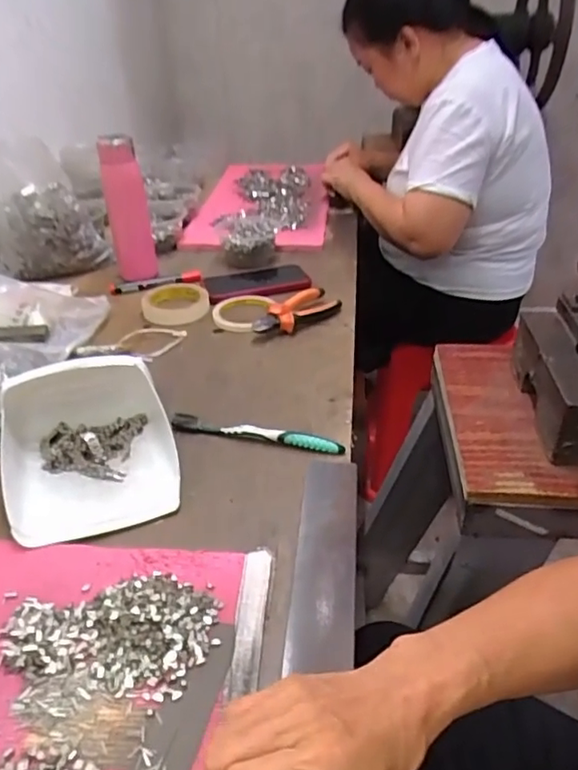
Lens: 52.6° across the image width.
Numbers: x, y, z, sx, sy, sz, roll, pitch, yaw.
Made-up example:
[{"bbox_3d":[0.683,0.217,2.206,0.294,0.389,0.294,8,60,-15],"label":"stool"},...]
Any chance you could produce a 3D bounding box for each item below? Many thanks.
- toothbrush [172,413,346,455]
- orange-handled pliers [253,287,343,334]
[{"bbox_3d":[-0.034,0.050,0.613,0.184,0.016,0.017,8,35,10],"label":"toothbrush"},{"bbox_3d":[0.009,-0.102,0.819,0.137,0.031,0.050,-27,43,-35],"label":"orange-handled pliers"}]

